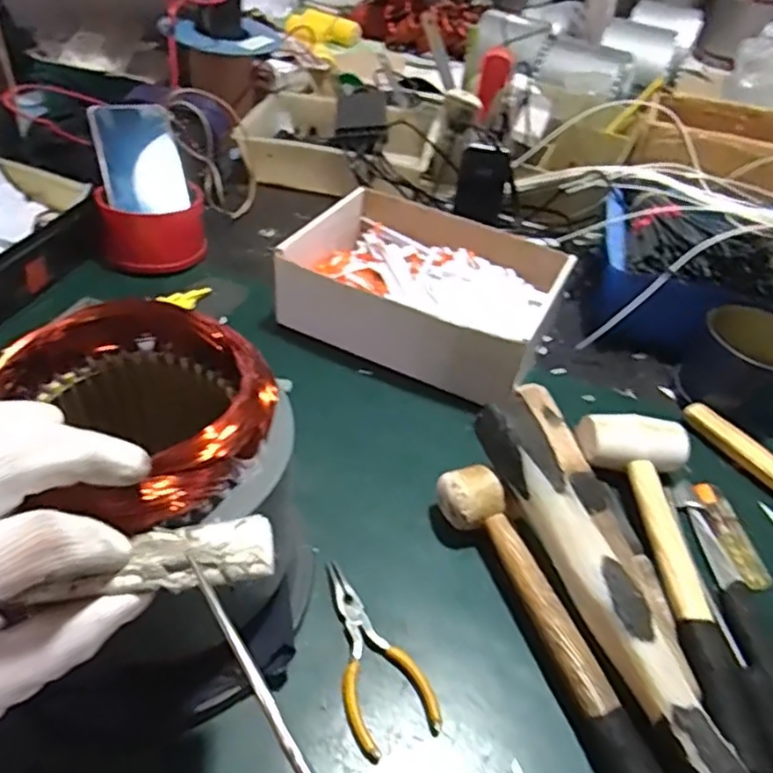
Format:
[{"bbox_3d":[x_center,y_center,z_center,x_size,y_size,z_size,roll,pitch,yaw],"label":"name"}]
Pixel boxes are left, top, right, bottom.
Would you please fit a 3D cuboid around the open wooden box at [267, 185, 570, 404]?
[{"bbox_3d":[0.036,-0.101,0.638,0.240,0.070,0.198,21,46,14],"label":"open wooden box"}]

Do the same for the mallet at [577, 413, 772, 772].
[{"bbox_3d":[0.209,0.140,0.436,0.077,0.034,0.294,0,44,-7],"label":"mallet"}]

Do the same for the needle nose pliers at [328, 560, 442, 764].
[{"bbox_3d":[-0.013,0.162,0.409,0.051,0.008,0.119,-14,48,-21],"label":"needle nose pliers"}]

